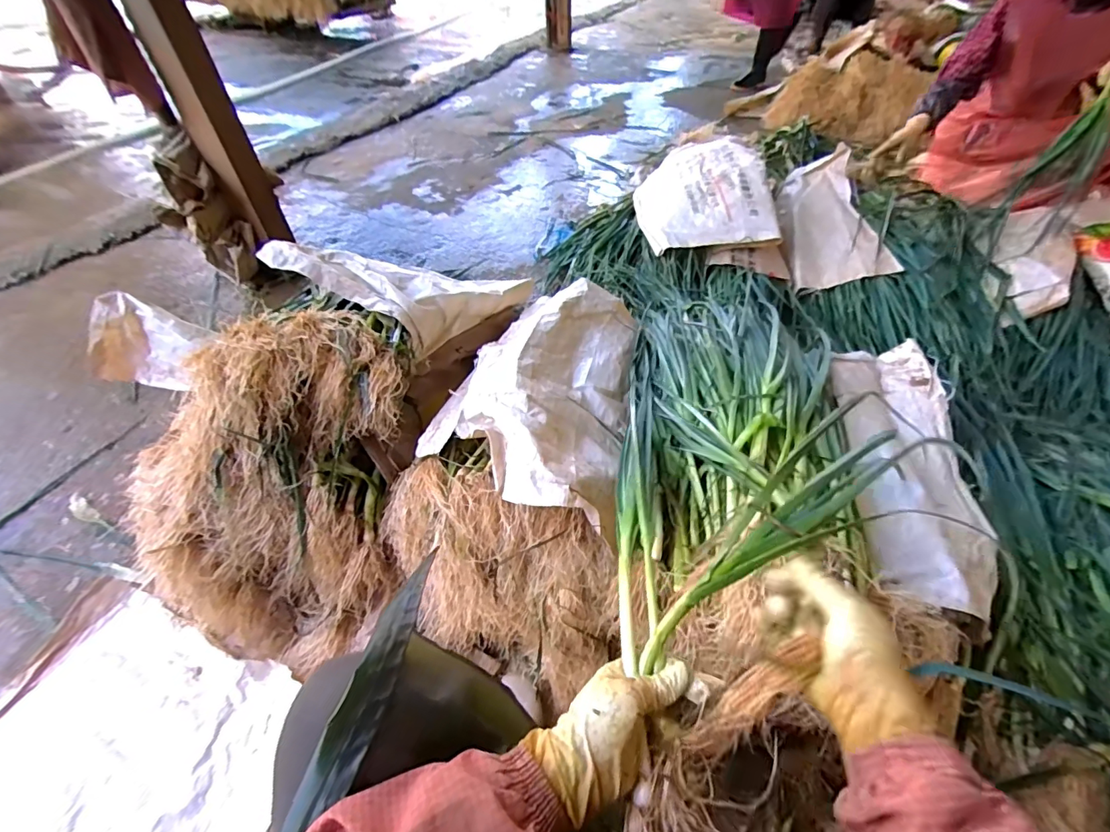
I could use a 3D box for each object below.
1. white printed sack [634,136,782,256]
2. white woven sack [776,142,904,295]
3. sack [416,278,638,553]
[{"bbox_3d":[0.386,-0.625,1.285,0.322,0.106,0.488,-1,48,2],"label":"white printed sack"},{"bbox_3d":[0.752,-0.553,1.289,0.231,0.104,0.504,5,50,10],"label":"white woven sack"},{"bbox_3d":[-0.027,-0.079,0.774,0.301,0.119,0.526,6,48,8],"label":"sack"}]

